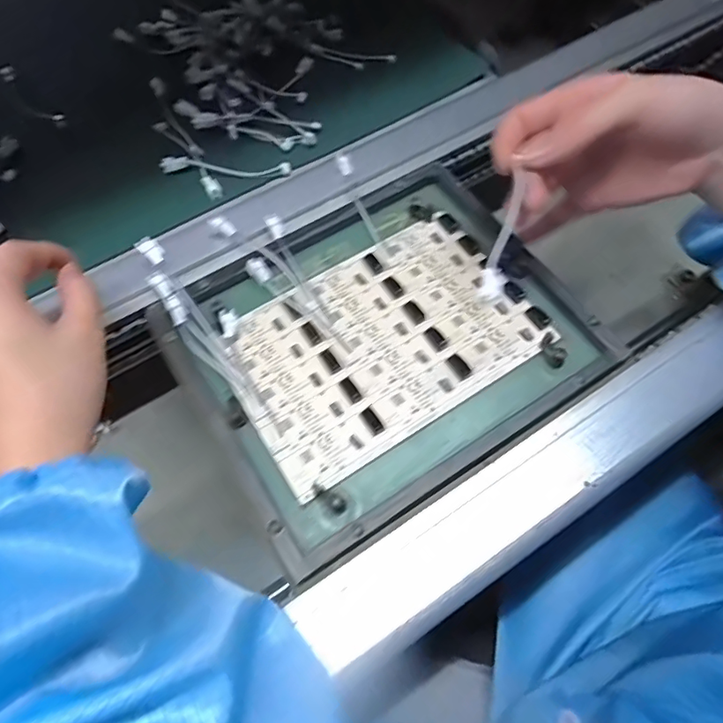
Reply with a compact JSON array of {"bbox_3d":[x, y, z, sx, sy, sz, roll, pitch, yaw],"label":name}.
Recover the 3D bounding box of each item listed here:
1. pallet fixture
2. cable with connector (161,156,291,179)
[{"bbox_3d":[0.011,-0.017,0.331,0.237,0.020,0.195,-30,66,-14],"label":"pallet fixture"},{"bbox_3d":[-0.104,-0.149,0.397,0.098,0.005,0.014,3,90,-1],"label":"cable with connector"}]

